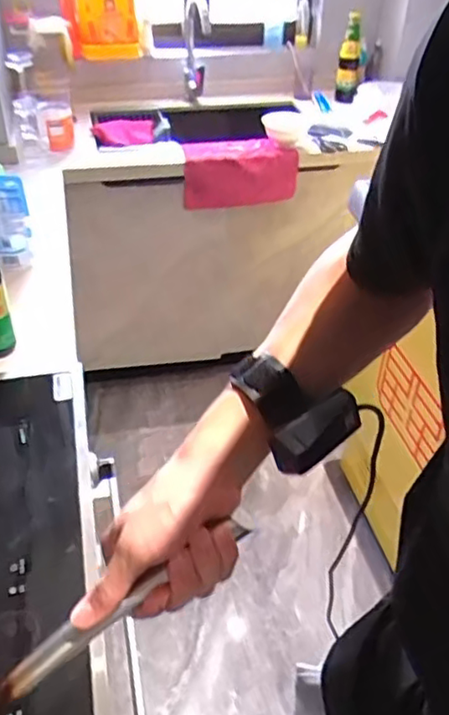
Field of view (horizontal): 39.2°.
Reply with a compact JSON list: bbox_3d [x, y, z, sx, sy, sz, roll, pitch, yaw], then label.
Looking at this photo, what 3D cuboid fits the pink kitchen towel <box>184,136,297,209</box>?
[{"bbox_3d":[0.044,-0.531,1.809,0.327,0.173,0.070,-7,41,-16],"label":"pink kitchen towel"}]

